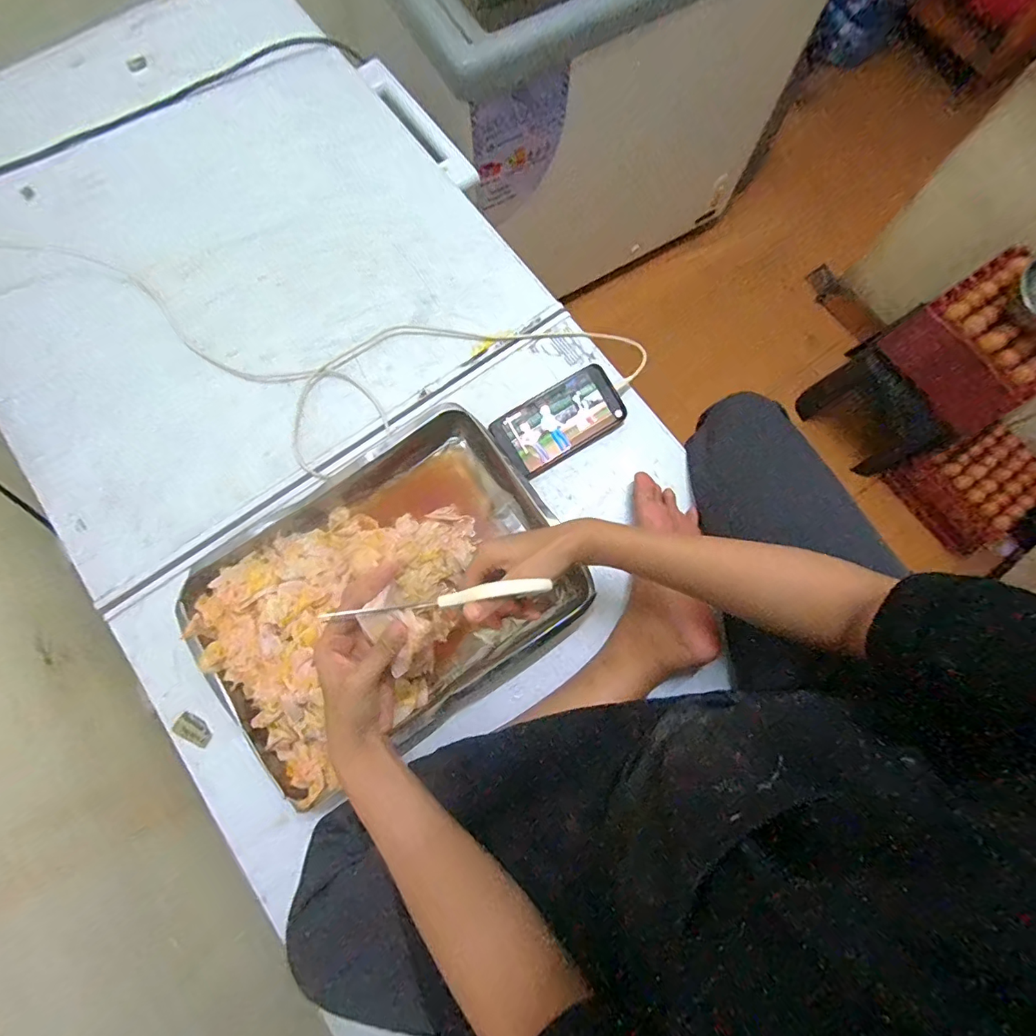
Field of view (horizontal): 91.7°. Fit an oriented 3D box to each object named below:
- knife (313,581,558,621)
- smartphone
[{"bbox_3d":[-0.069,0.071,0.422,0.186,0.021,0.010,-10,77,3],"label":"knife"},{"bbox_3d":[0.053,-0.120,0.619,0.159,0.007,0.083,-32,94,-7],"label":"smartphone"}]

